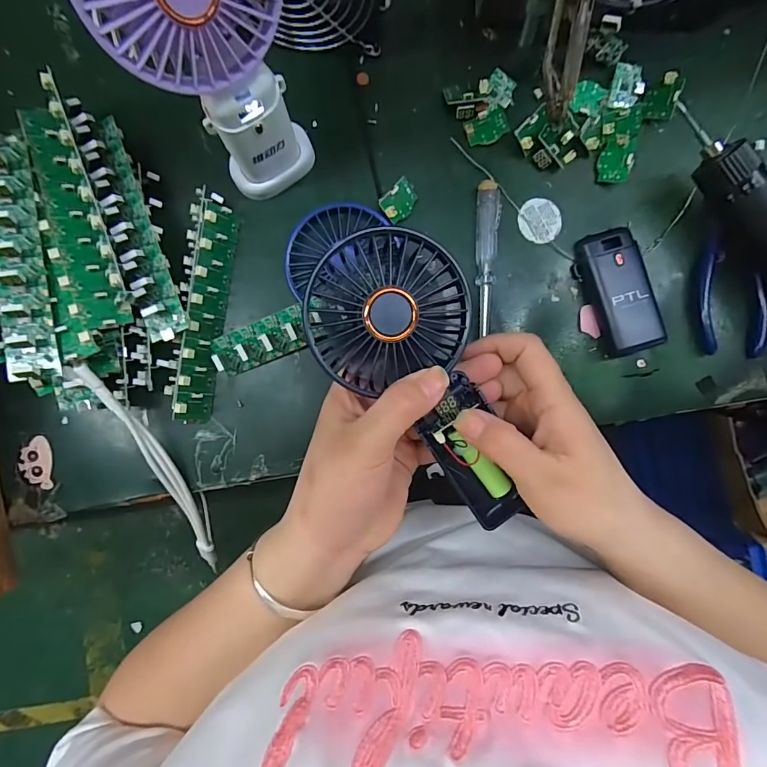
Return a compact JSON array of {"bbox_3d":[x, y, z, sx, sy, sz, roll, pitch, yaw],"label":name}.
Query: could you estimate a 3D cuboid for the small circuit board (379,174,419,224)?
[{"bbox_3d":[0.013,-0.136,0.321,0.033,0.005,0.023,-54,127,-13],"label":"small circuit board"}]

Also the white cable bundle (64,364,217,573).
[{"bbox_3d":[-0.162,0.068,0.321,0.027,0.015,0.198,-18,119,0],"label":"white cable bundle"}]

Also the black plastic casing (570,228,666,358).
[{"bbox_3d":[0.178,-0.069,0.324,0.045,0.017,0.093,-23,92,0],"label":"black plastic casing"}]

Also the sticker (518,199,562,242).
[{"bbox_3d":[0.120,-0.125,0.328,0.033,0.004,0.033,0,92,-1],"label":"sticker"}]

